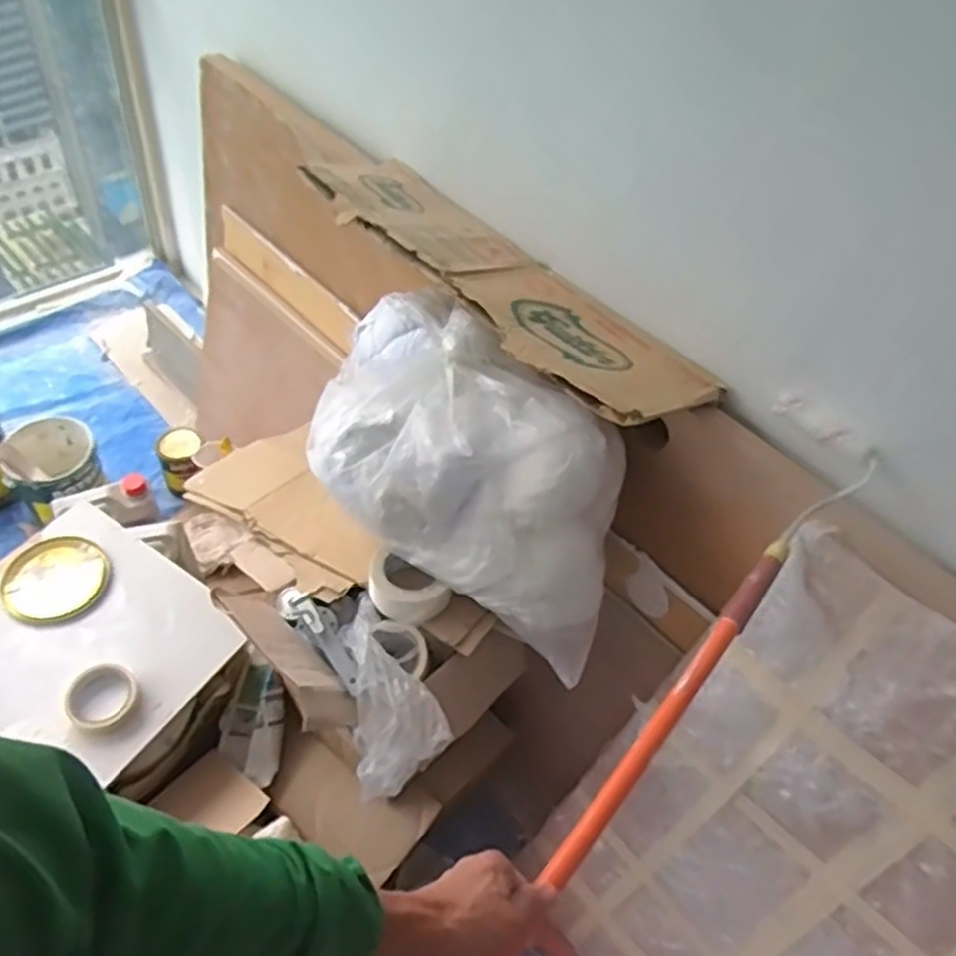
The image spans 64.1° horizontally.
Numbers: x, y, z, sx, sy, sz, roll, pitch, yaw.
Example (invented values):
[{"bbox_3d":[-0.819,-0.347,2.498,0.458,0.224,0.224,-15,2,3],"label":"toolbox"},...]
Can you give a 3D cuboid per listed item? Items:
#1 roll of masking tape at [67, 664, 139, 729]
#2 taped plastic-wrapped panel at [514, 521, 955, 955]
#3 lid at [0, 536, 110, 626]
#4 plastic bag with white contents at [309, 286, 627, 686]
[{"bbox_3d":[-0.529,0.299,1.064,0.094,0.023,0.098,3,53,-4],"label":"roll of masking tape"},{"bbox_3d":[0.414,0.548,0.980,0.601,0.840,0.045,41,34,23],"label":"taped plastic-wrapped panel"},{"bbox_3d":[-0.648,0.150,1.172,0.138,0.027,0.146,5,50,-5],"label":"lid"},{"bbox_3d":[-0.014,-0.019,1.009,0.474,0.239,0.295,25,51,12],"label":"plastic bag with white contents"}]

